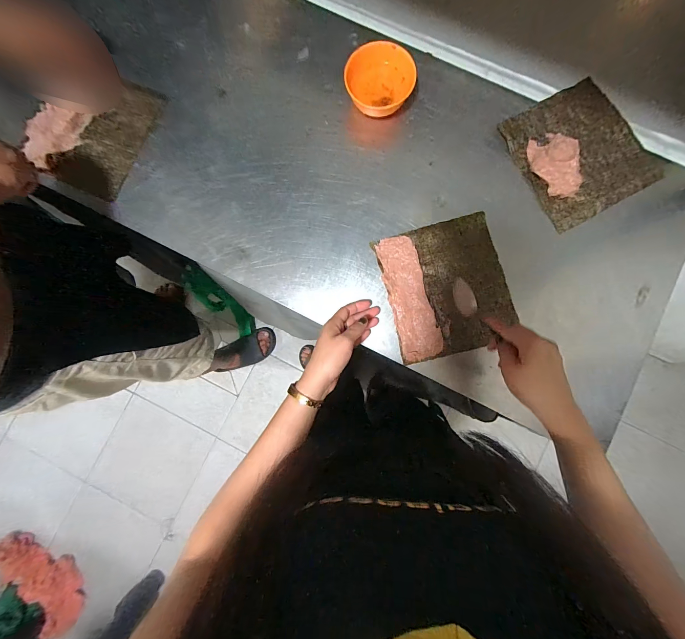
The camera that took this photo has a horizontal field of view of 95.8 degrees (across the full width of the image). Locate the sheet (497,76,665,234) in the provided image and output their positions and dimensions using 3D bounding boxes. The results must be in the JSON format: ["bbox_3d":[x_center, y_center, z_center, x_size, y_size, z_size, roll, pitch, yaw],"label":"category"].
[{"bbox_3d":[0.379,-0.271,0.481,0.191,0.032,0.203,-29,84,-2],"label":"sheet"}]

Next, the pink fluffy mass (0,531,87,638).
[{"bbox_3d":[-1.143,0.988,1.183,0.200,0.071,0.421,-34,84,-2],"label":"pink fluffy mass"}]

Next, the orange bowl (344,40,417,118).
[{"bbox_3d":[0.058,-0.373,0.488,0.108,0.049,0.095,8,84,2],"label":"orange bowl"}]

